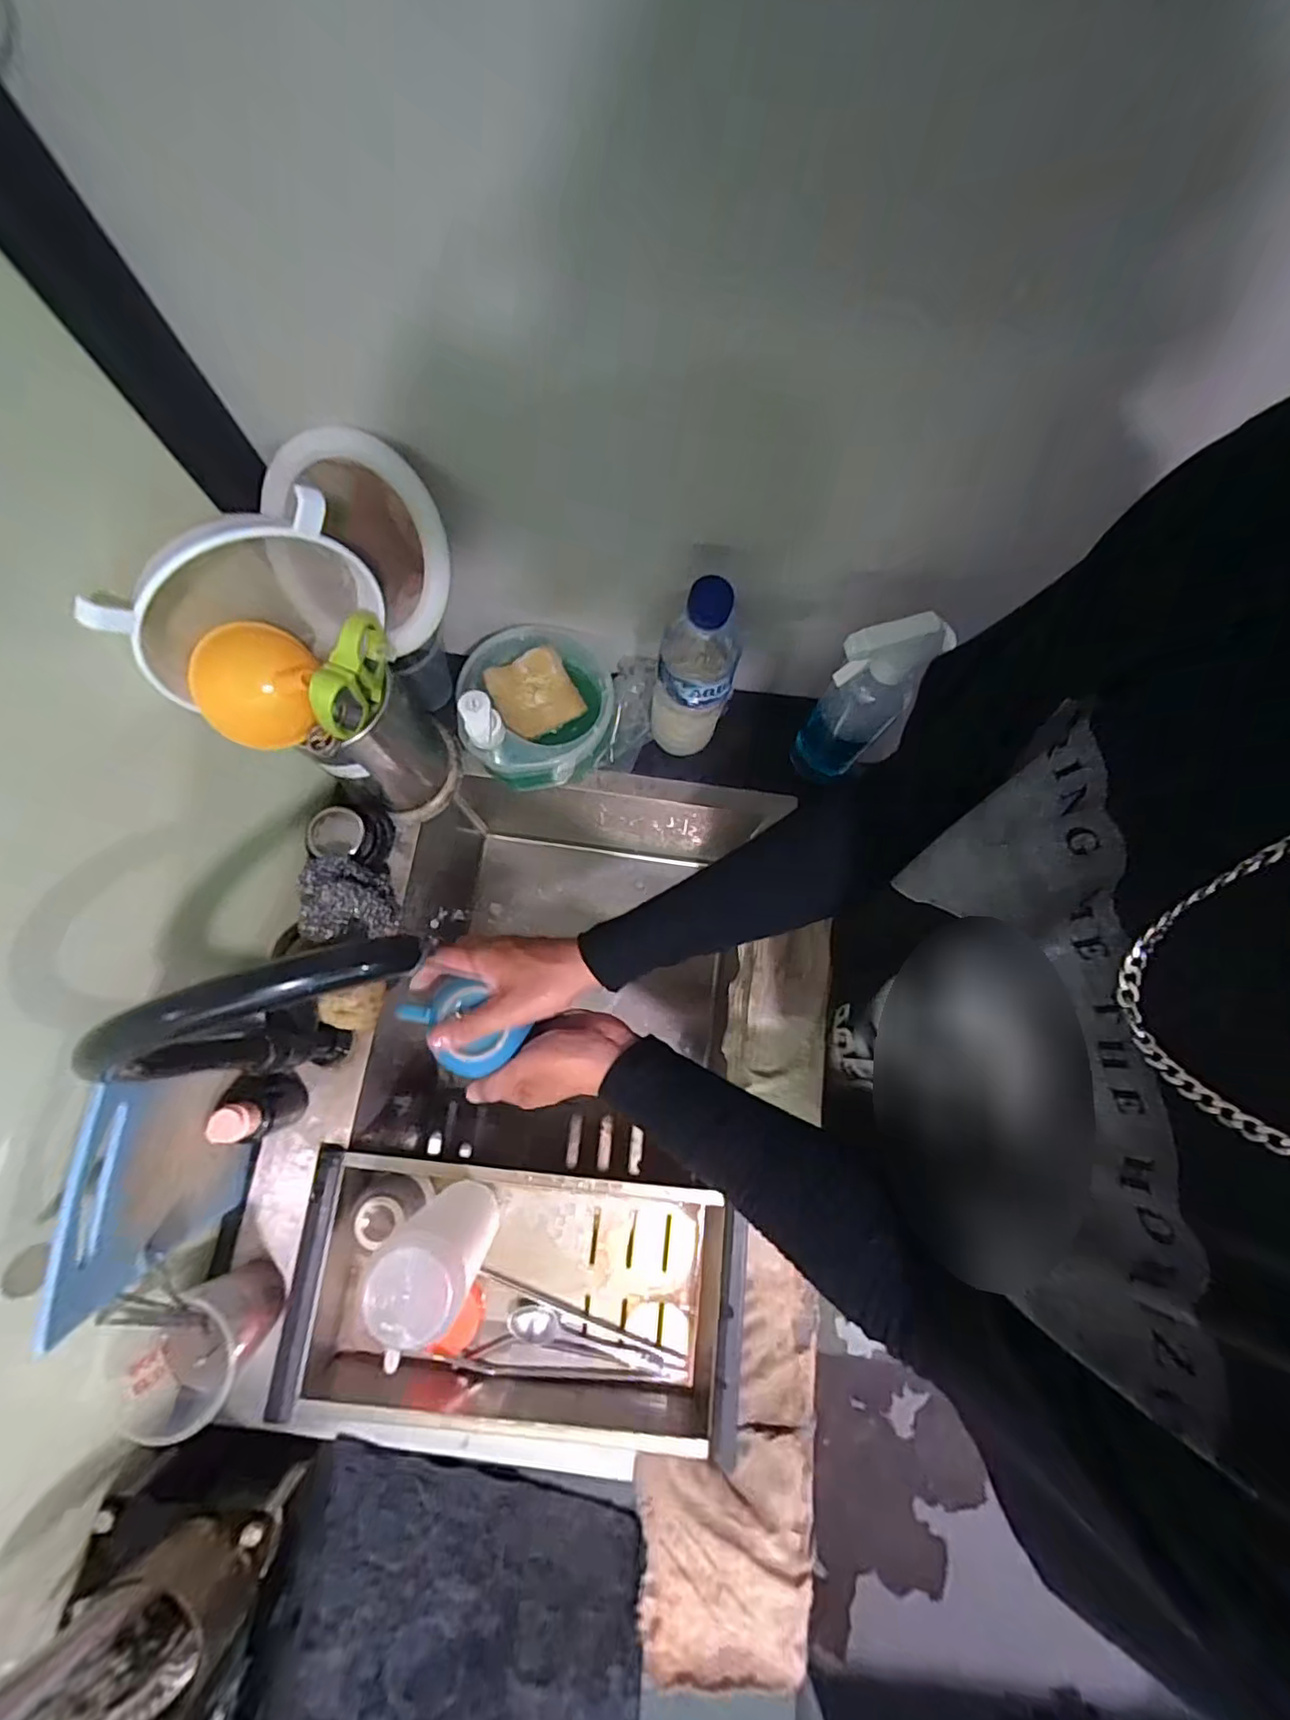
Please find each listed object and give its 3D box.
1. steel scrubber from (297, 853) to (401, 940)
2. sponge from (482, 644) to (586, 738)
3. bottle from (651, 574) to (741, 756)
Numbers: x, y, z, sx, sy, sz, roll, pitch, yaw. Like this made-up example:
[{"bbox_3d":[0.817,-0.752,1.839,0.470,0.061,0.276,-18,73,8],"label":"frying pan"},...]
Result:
[{"bbox_3d":[-0.259,0.037,0.538,0.068,0.077,0.075,13,77,3],"label":"steel scrubber"},{"bbox_3d":[-0.107,-0.160,0.574,0.073,0.024,0.076,-27,78,-7],"label":"sponge"},{"bbox_3d":[0.041,-0.154,0.527,0.063,0.224,0.056,19,77,4],"label":"bottle"}]

